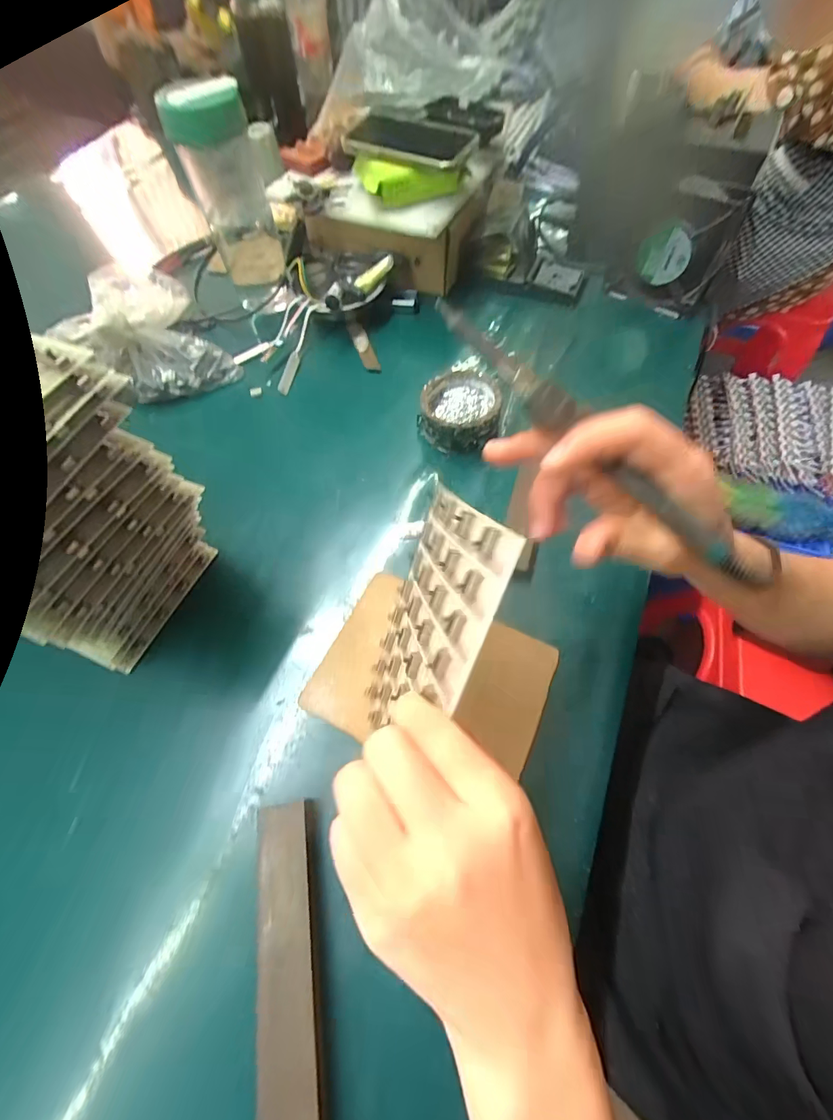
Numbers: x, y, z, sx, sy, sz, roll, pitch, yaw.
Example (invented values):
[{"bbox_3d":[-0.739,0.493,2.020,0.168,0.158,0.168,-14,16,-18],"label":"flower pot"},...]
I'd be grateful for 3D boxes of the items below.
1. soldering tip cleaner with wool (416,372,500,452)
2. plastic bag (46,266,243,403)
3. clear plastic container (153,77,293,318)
[{"bbox_3d":[0.046,-0.156,0.437,0.083,0.045,0.082,15,64,10],"label":"soldering tip cleaner with wool"},{"bbox_3d":[-0.333,-0.275,0.489,0.144,0.079,0.191,-35,66,-15],"label":"plastic bag"},{"bbox_3d":[-0.214,-0.415,0.486,0.080,0.198,0.080,-19,63,-8],"label":"clear plastic container"}]

